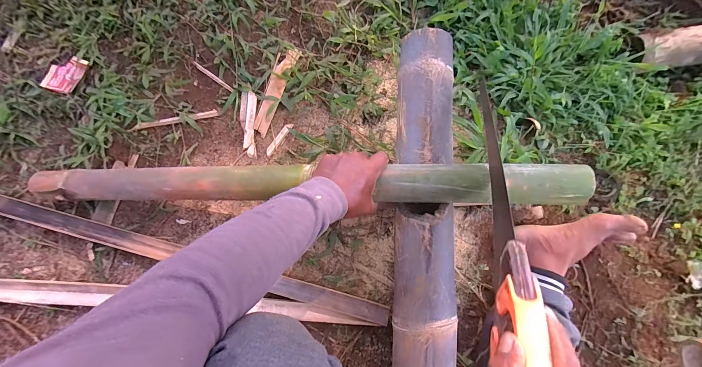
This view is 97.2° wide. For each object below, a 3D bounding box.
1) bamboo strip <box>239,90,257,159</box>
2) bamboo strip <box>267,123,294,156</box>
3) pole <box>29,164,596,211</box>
[{"bbox_3d":[-0.222,-0.128,0.667,0.035,0.006,0.150,-3,76,-2],"label":"bamboo strip"},{"bbox_3d":[-0.155,-0.097,0.664,0.016,0.004,0.087,33,78,7],"label":"bamboo strip"},{"bbox_3d":[-0.111,0.001,0.515,0.916,0.064,0.066,1,76,10],"label":"pole"}]

